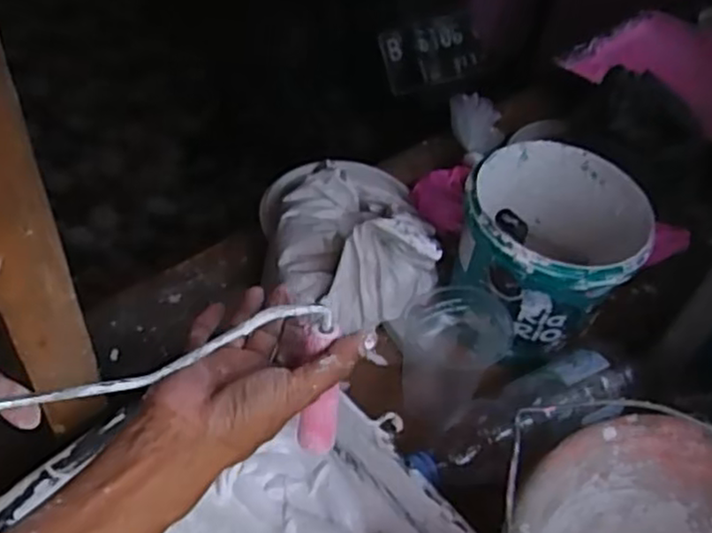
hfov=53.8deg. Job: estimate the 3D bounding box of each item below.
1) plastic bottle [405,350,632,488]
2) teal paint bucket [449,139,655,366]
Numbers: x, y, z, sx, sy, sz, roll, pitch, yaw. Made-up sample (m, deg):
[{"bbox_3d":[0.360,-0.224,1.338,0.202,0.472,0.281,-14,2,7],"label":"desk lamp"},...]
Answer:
[{"bbox_3d":[0.142,0.131,0.603,0.232,0.050,0.066,-20,54,-23],"label":"plastic bottle"},{"bbox_3d":[0.178,-0.019,0.672,0.154,0.144,0.168,4,48,-4],"label":"teal paint bucket"}]

